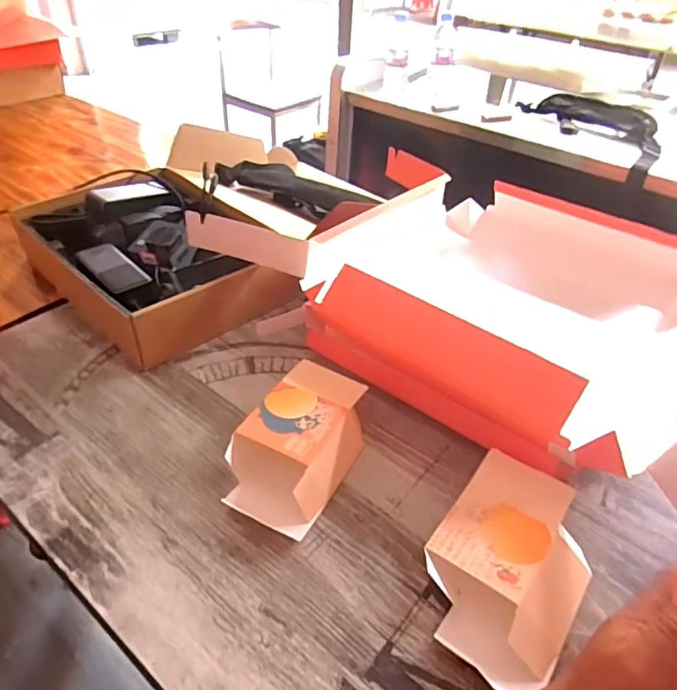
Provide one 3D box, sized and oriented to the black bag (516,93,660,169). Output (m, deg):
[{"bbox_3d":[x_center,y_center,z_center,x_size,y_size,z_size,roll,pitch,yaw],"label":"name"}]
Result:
[{"bbox_3d":[0.589,-0.505,1.218,0.164,0.056,0.463,-11,42,-17],"label":"black bag"}]

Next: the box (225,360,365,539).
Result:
[{"bbox_3d":[-0.038,0.099,0.549,0.104,0.049,0.176,20,43,18],"label":"box"}]

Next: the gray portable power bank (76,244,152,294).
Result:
[{"bbox_3d":[-0.312,-0.110,0.730,0.052,0.011,0.119,-30,51,-34],"label":"gray portable power bank"}]

